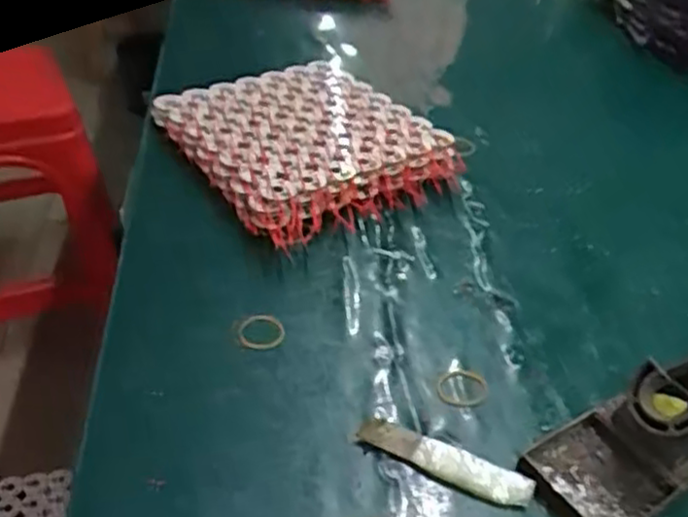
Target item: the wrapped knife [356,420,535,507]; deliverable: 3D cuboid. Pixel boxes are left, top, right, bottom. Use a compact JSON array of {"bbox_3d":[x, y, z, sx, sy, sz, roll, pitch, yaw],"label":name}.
[{"bbox_3d":[0.060,0.122,0.433,0.106,0.011,0.019,18,43,15],"label":"wrapped knife"}]

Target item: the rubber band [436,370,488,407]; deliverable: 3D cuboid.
[{"bbox_3d":[0.080,0.087,0.486,0.035,0.004,0.028,-5,43,-10],"label":"rubber band"}]

